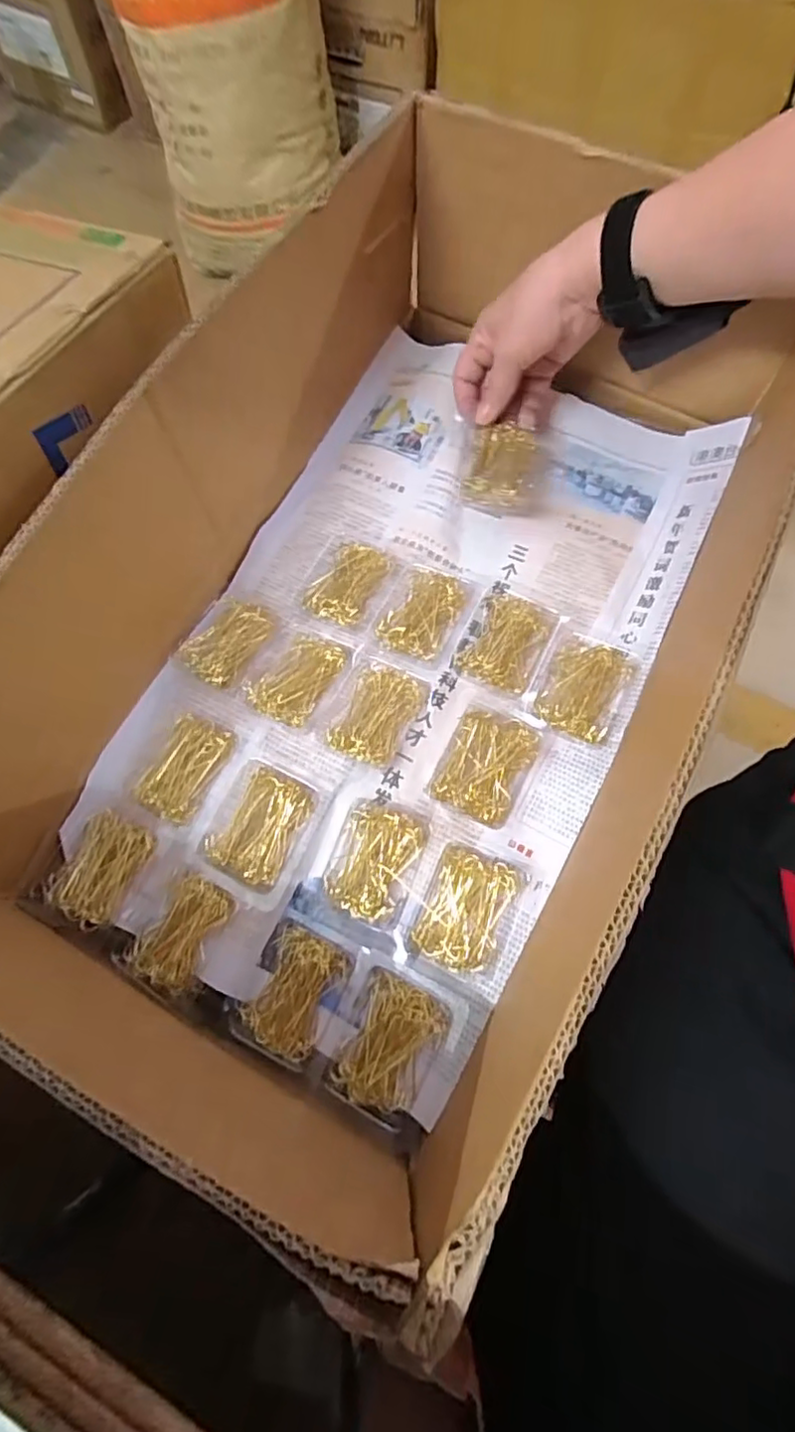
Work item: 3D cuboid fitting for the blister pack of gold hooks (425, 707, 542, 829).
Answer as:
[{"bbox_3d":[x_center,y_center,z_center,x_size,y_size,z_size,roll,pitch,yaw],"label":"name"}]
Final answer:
[{"bbox_3d":[0.059,0.034,0.412,0.057,0.020,0.075,24,73,10],"label":"blister pack of gold hooks"}]

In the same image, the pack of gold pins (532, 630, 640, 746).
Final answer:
[{"bbox_3d":[0.133,-0.024,0.426,0.058,0.017,0.082,24,73,10],"label":"pack of gold pins"}]

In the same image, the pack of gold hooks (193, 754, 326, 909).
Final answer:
[{"bbox_3d":[-0.095,0.073,0.400,0.067,0.015,0.086,21,73,9],"label":"pack of gold hooks"}]

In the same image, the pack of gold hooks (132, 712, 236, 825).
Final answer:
[{"bbox_3d":[-0.148,0.036,0.423,0.043,0.017,0.071,23,73,9],"label":"pack of gold hooks"}]

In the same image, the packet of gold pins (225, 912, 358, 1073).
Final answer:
[{"bbox_3d":[-0.067,0.173,0.383,0.056,0.027,0.078,25,73,10],"label":"packet of gold pins"}]

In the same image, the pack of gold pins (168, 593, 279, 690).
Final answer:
[{"bbox_3d":[-0.130,-0.058,0.454,0.052,0.010,0.072,28,74,11],"label":"pack of gold pins"}]

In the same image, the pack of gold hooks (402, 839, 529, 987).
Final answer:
[{"bbox_3d":[0.045,0.123,0.383,0.059,0.019,0.077,21,73,9],"label":"pack of gold hooks"}]

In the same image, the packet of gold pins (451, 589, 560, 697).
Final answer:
[{"bbox_3d":[0.079,-0.058,0.446,0.062,0.008,0.080,26,74,10],"label":"packet of gold pins"}]

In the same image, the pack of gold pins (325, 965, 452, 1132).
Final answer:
[{"bbox_3d":[-0.005,0.200,0.367,0.054,0.026,0.077,23,73,9],"label":"pack of gold pins"}]

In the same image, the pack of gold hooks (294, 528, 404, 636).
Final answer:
[{"bbox_3d":[-0.040,-0.110,0.468,0.071,0.020,0.084,25,73,10],"label":"pack of gold hooks"}]

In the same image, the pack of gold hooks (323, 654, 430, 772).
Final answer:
[{"bbox_3d":[-0.018,-0.003,0.425,0.057,0.024,0.073,24,73,10],"label":"pack of gold hooks"}]

